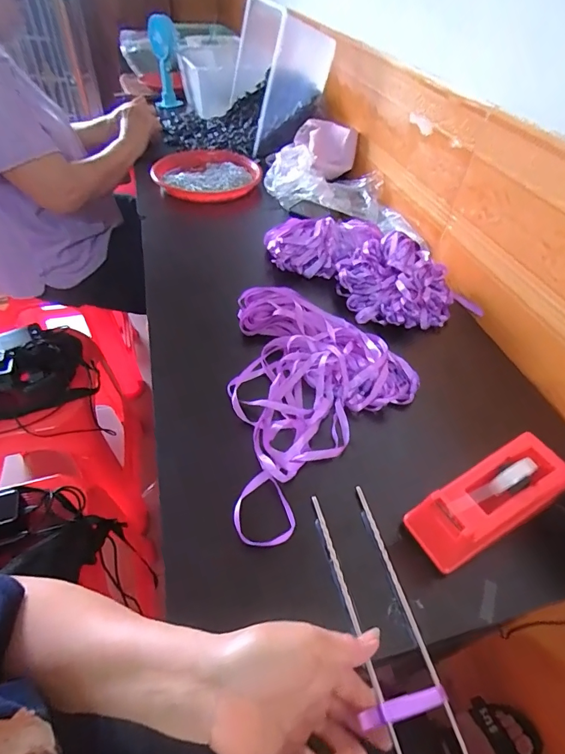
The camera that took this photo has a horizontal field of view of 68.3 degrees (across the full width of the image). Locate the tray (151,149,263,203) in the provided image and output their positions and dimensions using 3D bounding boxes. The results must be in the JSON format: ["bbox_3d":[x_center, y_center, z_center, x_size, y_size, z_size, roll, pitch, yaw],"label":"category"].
[{"bbox_3d":[-0.169,-0.476,0.969,0.236,0.034,0.245,3,46,-1],"label":"tray"}]

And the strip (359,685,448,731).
[{"bbox_3d":[0.092,0.247,0.311,0.067,0.007,0.013,-7,50,-14],"label":"strip"}]

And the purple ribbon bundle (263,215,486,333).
[{"bbox_3d":[0.136,-0.191,0.685,0.184,0.067,0.338,-34,57,-25],"label":"purple ribbon bundle"}]

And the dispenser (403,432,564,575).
[{"bbox_3d":[0.198,0.114,0.396,0.160,0.058,0.062,-20,51,-21],"label":"dispenser"}]

